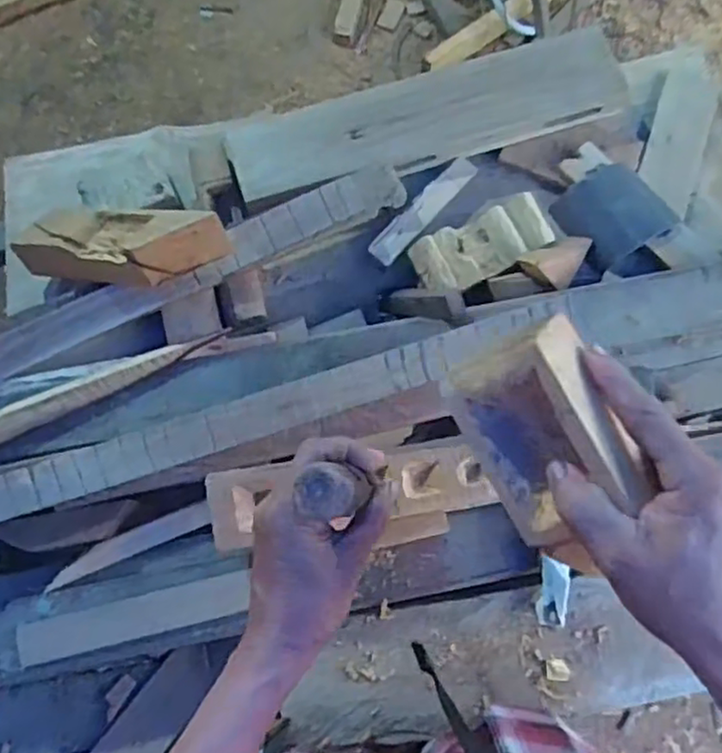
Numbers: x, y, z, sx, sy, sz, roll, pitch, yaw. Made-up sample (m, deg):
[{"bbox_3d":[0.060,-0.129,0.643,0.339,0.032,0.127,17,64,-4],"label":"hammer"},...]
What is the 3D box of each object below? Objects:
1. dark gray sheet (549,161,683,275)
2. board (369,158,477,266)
[{"bbox_3d":[0.282,-0.181,0.772,0.102,0.041,0.101,-31,75,-9],"label":"dark gray sheet"},{"bbox_3d":[0.071,-0.187,0.770,0.032,0.010,0.157,41,77,12],"label":"board"}]

